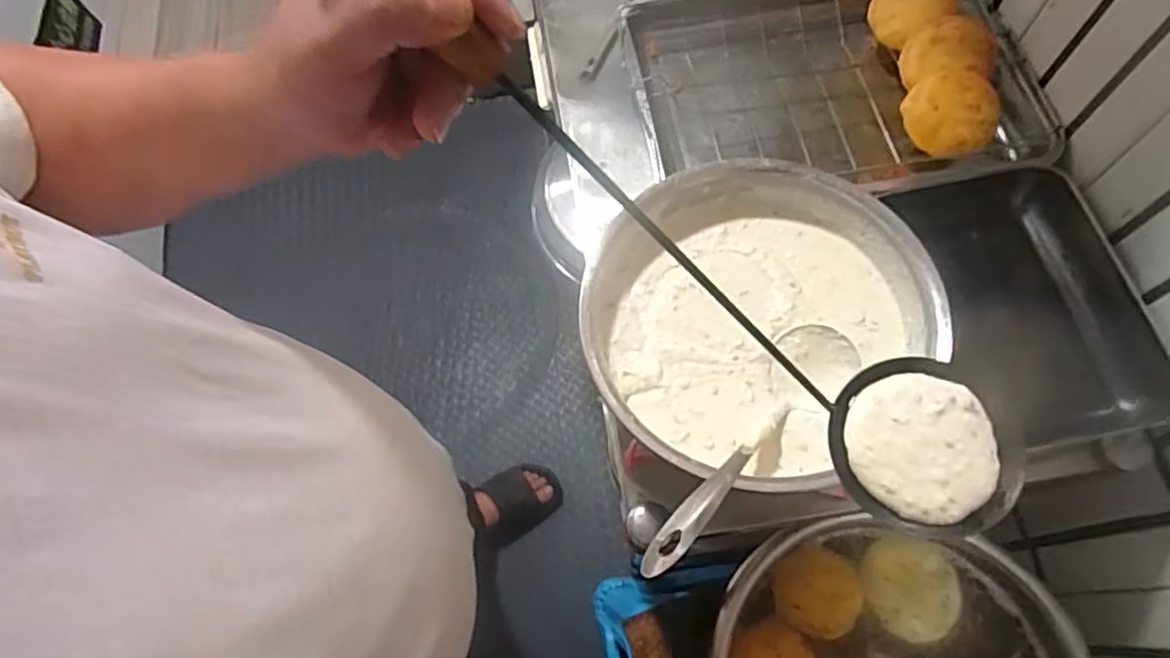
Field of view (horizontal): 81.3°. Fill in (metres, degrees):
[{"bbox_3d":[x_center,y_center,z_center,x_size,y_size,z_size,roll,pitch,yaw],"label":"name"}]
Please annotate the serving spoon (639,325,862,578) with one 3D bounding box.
[{"bbox_3d":[0.126,0.086,0.506,0.068,0.042,0.261,37,53,17],"label":"serving spoon"}]

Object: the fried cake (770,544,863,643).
[{"bbox_3d":[0.232,0.260,0.679,0.079,0.021,0.083,-1,67,3],"label":"fried cake"}]

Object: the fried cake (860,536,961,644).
[{"bbox_3d":[0.327,0.260,0.682,0.097,0.013,0.094,5,68,5],"label":"fried cake"}]

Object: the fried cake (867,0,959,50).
[{"bbox_3d":[0.340,-0.331,0.718,0.074,0.051,0.080,-1,67,3],"label":"fried cake"}]

